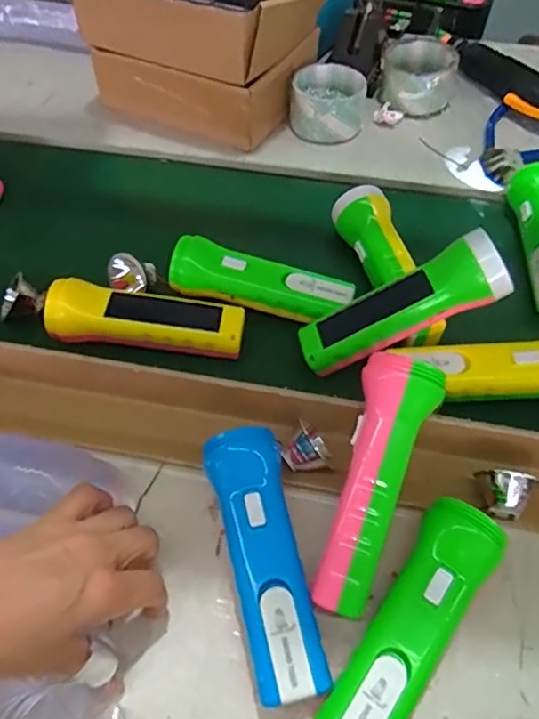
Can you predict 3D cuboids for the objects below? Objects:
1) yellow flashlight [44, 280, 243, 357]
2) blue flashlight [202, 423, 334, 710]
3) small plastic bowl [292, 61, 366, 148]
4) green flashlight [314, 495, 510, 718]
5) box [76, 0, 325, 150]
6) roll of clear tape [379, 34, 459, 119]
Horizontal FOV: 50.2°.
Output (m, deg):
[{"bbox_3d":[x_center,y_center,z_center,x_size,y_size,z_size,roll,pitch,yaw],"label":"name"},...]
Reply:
[{"bbox_3d":[-0.100,-0.034,0.468,0.153,0.039,0.045,4,54,3],"label":"yellow flashlight"},{"bbox_3d":[-0.002,0.124,0.358,0.046,0.055,0.154,-13,55,-9],"label":"blue flashlight"},{"bbox_3d":[0.068,-0.292,0.658,0.081,0.052,0.089,9,55,7],"label":"small plastic bowl"},{"bbox_3d":[0.082,0.159,0.339,0.046,0.046,0.156,33,61,22],"label":"green flashlight"},{"bbox_3d":[-0.064,-0.376,0.661,0.229,0.139,0.205,21,57,15],"label":"box"},{"bbox_3d":[0.178,-0.338,0.688,0.086,0.048,0.093,11,55,9],"label":"roll of clear tape"}]

